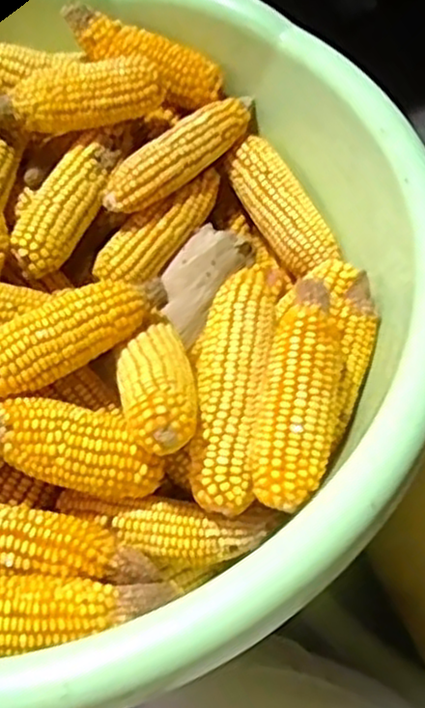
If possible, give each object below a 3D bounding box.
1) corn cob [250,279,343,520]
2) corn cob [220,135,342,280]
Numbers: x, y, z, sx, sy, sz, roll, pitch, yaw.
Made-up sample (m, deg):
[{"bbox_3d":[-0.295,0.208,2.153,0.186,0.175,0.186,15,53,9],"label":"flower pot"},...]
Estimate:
[{"bbox_3d":[0.053,0.024,0.443,0.044,0.038,0.136,9,77,8],"label":"corn cob"},{"bbox_3d":[0.053,-0.120,0.595,0.042,0.036,0.129,-24,59,-14],"label":"corn cob"}]

